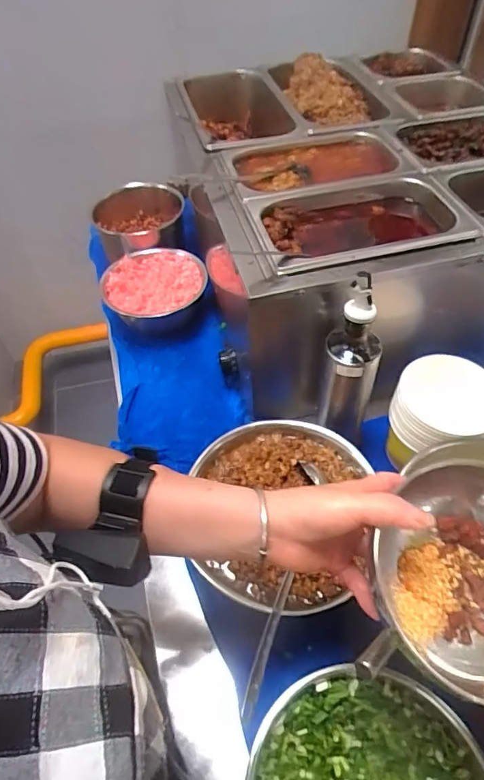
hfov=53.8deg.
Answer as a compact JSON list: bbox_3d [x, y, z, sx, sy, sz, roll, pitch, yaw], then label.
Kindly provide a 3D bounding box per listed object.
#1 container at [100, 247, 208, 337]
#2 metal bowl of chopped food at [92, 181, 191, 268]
[{"bbox_3d":[-0.143,-0.164,0.814,0.167,0.069,0.154,5,53,7],"label":"container"},{"bbox_3d":[-0.181,-0.306,0.903,0.167,0.102,0.156,-1,52,1],"label":"metal bowl of chopped food"}]

